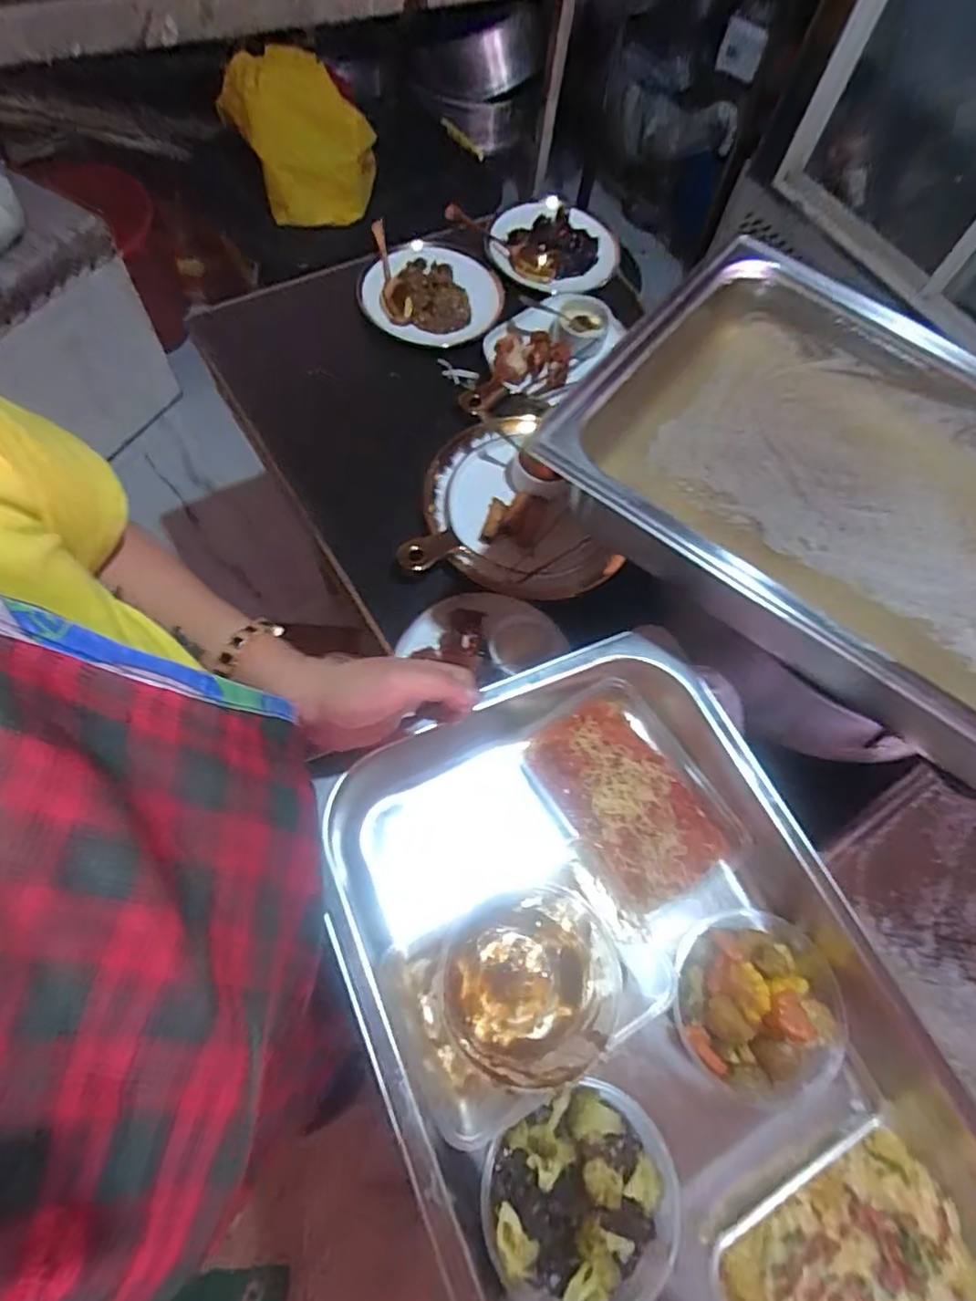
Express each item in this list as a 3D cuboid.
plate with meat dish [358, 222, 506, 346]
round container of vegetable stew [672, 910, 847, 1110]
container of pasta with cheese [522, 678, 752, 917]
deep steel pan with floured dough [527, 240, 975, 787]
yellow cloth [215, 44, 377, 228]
[{"bbox_3d":[-0.086,-0.521,0.926,0.205,0.045,0.187,-1,66,2],"label":"plate with meat dish"},{"bbox_3d":[0.193,0.251,0.457,0.116,0.045,0.116,-1,66,2],"label":"round container of vegetable stew"},{"bbox_3d":[0.114,0.108,0.506,0.125,0.047,0.165,-31,69,-11],"label":"container of pasta with cheese"},{"bbox_3d":[0.351,-0.106,0.501,0.559,0.097,0.385,32,71,15],"label":"deep steel pan with floured dough"},{"bbox_3d":[-0.411,-1.130,1.428,0.305,0.229,0.312,-15,67,-4],"label":"yellow cloth"}]

